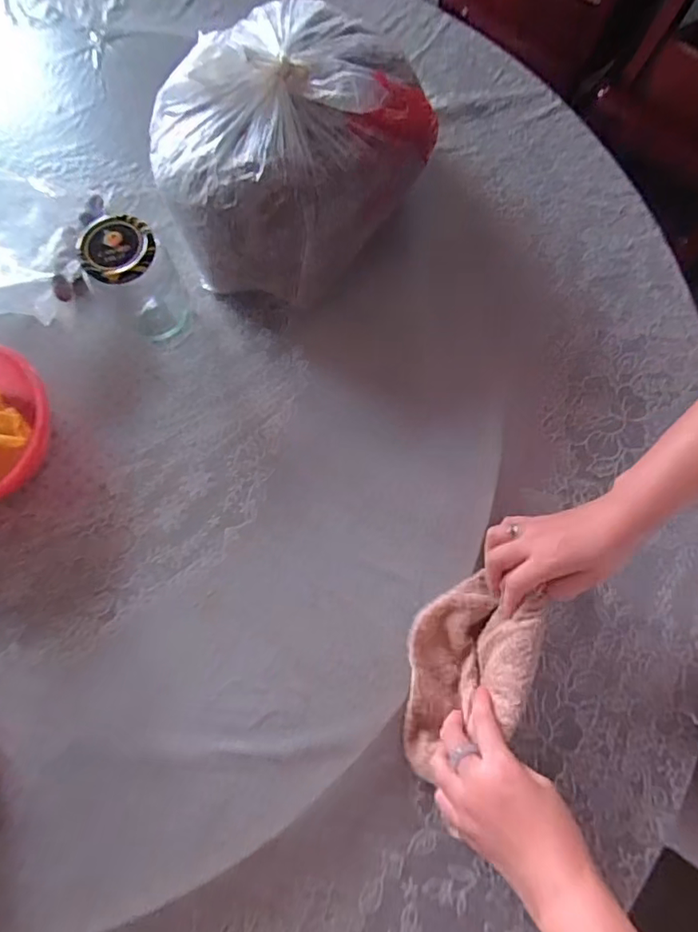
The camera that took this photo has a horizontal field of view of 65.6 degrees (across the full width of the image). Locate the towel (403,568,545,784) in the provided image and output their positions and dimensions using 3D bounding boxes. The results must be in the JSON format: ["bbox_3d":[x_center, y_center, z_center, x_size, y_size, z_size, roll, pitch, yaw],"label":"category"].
[{"bbox_3d":[0.104,0.188,0.484,0.099,0.054,0.173,16,74,5],"label":"towel"}]

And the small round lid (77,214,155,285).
[{"bbox_3d":[-0.216,-0.204,0.501,0.067,0.015,0.068,0,73,1],"label":"small round lid"}]

